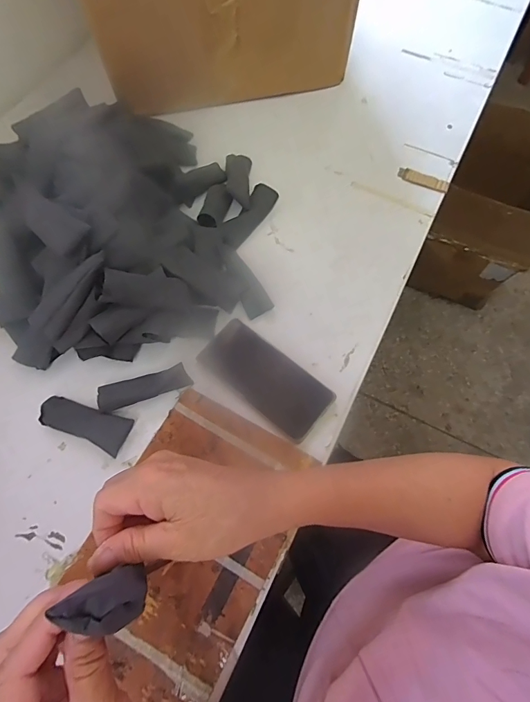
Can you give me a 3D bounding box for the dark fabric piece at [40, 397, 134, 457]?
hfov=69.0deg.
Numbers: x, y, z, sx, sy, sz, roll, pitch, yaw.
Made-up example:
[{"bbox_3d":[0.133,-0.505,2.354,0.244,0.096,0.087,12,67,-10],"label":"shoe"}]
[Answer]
[{"bbox_3d":[-0.205,0.083,0.443,0.101,0.020,0.039,19,69,7],"label":"dark fabric piece"}]

